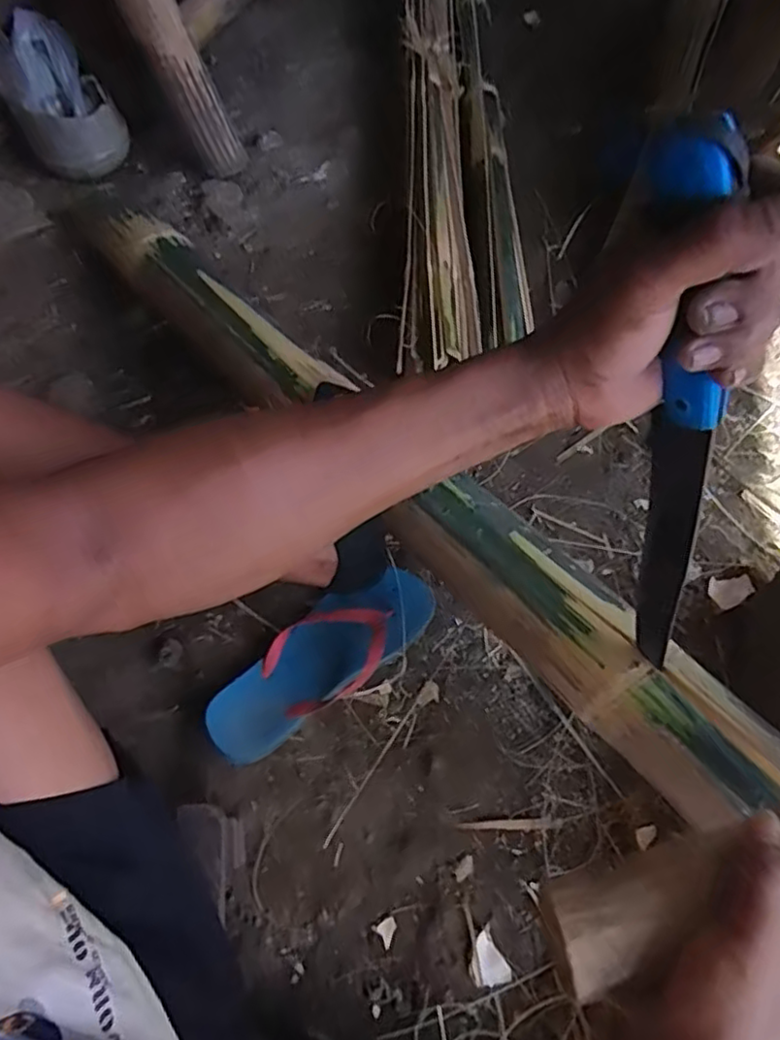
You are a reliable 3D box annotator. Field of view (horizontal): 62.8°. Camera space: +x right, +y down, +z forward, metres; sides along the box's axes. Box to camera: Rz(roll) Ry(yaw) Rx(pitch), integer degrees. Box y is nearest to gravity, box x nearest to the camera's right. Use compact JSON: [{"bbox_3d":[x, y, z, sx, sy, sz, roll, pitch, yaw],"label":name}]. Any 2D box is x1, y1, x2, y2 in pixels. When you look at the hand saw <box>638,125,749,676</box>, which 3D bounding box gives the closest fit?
[{"bbox_3d":[0.156,-0.022,0.354,0.021,0.355,0.042,-34,47,-12],"label":"hand saw"}]

